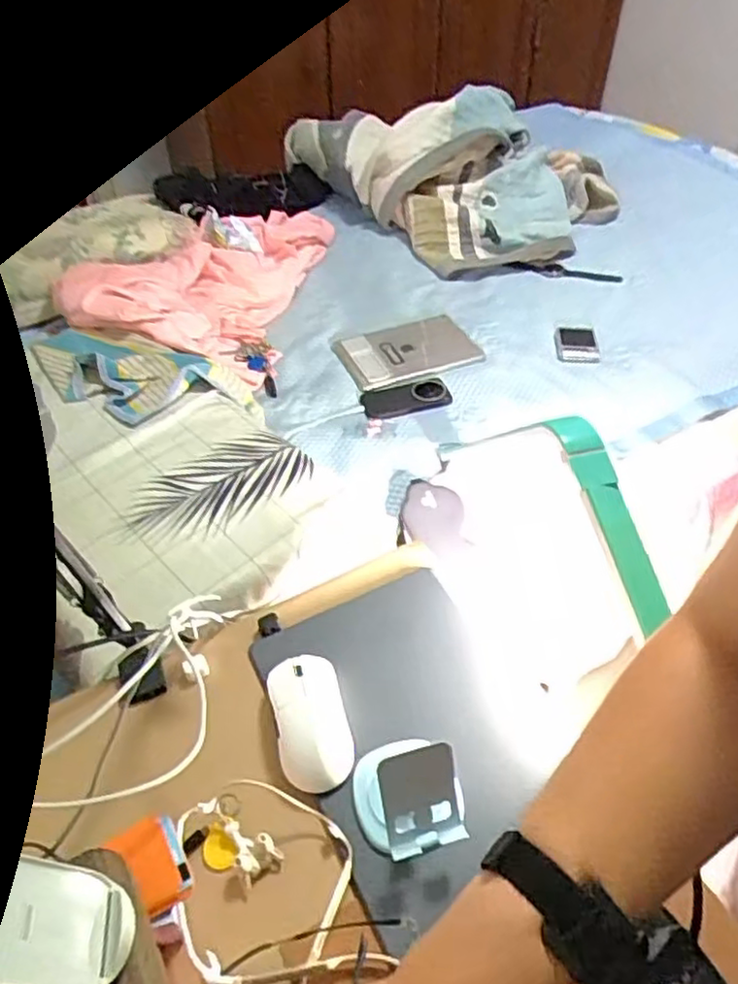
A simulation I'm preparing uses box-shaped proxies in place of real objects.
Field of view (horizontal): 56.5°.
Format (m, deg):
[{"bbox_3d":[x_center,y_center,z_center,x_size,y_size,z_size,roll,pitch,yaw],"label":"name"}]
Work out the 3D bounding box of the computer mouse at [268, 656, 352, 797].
[{"bbox_3d":[-0.050,0.199,0.601,0.063,0.031,0.115,-11,47,-9],"label":"computer mouse"}]

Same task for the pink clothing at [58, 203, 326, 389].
[{"bbox_3d":[-0.286,-0.461,1.371,0.336,0.142,0.622,12,47,12],"label":"pink clothing"}]

